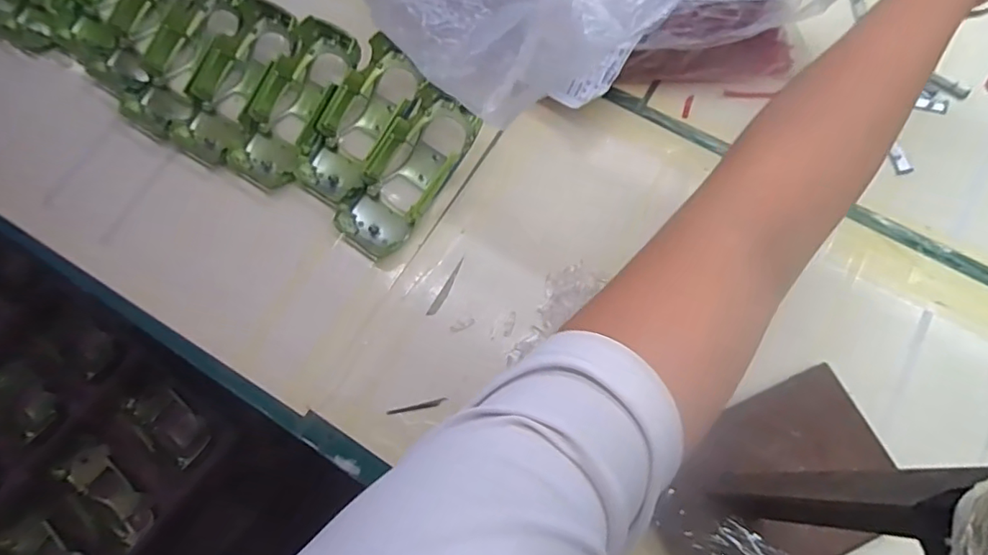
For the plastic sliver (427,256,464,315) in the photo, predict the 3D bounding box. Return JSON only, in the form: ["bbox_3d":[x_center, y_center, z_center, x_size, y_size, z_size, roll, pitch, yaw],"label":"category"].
[{"bbox_3d":[-0.034,0.007,0.407,0.006,0.004,0.050,29,75,11],"label":"plastic sliver"}]

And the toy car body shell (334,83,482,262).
[{"bbox_3d":[-0.064,-0.077,0.420,0.058,0.033,0.134,32,89,12],"label":"toy car body shell"}]

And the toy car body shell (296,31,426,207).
[{"bbox_3d":[-0.105,-0.122,0.434,0.058,0.036,0.132,26,74,11],"label":"toy car body shell"}]

